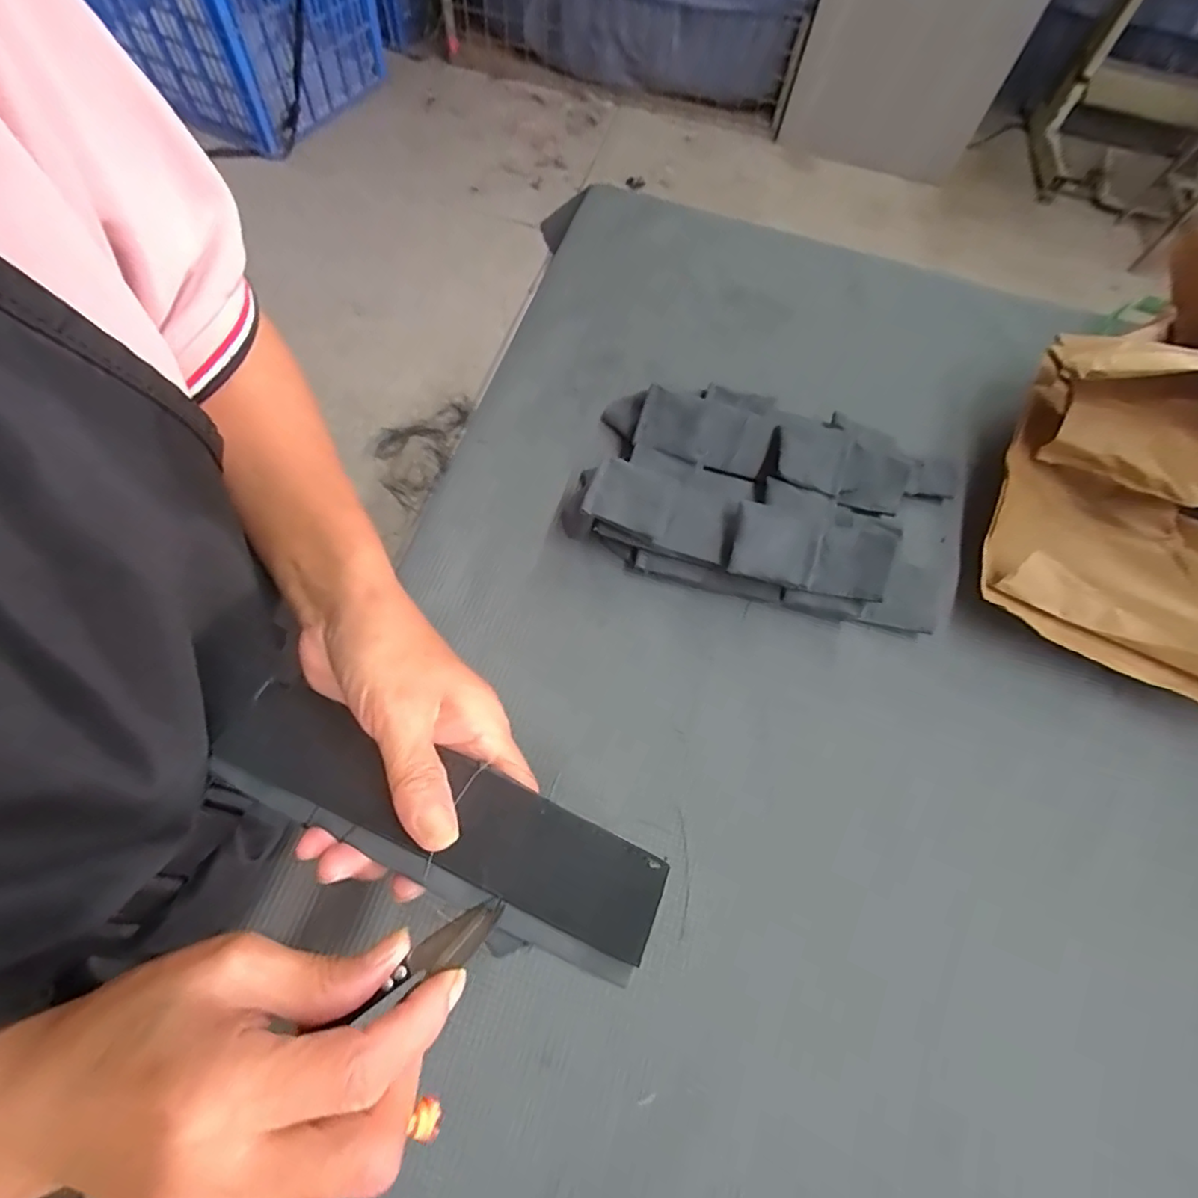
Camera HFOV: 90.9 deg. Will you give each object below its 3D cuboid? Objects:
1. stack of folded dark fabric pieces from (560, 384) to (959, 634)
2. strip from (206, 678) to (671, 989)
[{"bbox_3d":[0.123,-0.076,0.413,0.269,0.054,0.160,15,64,2],"label":"stack of folded dark fabric pieces"},{"bbox_3d":[-0.065,0.082,0.226,0.181,0.011,0.044,21,64,11],"label":"strip"}]

